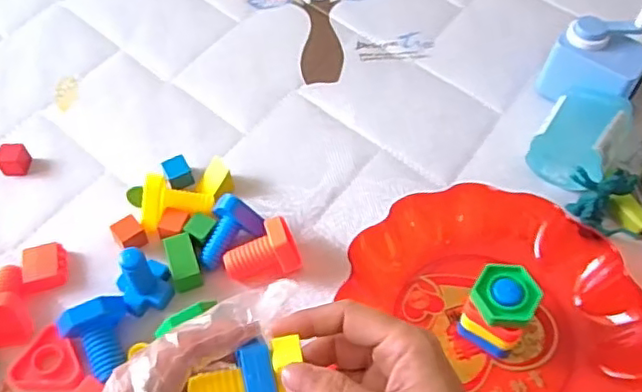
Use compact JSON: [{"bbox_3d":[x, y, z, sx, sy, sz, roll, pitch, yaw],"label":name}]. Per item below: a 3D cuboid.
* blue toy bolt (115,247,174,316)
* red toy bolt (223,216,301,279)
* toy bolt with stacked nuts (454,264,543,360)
[{"bbox_3d":[-0.131,0.060,0.453,0.037,0.059,0.034,1,53,-2],"label":"blue toy bolt"},{"bbox_3d":[-0.046,0.042,0.477,0.059,0.040,0.046,-8,58,-6],"label":"red toy bolt"},{"bbox_3d":[0.127,0.081,0.444,0.043,0.056,0.048,25,61,14],"label":"toy bolt with stacked nuts"}]

